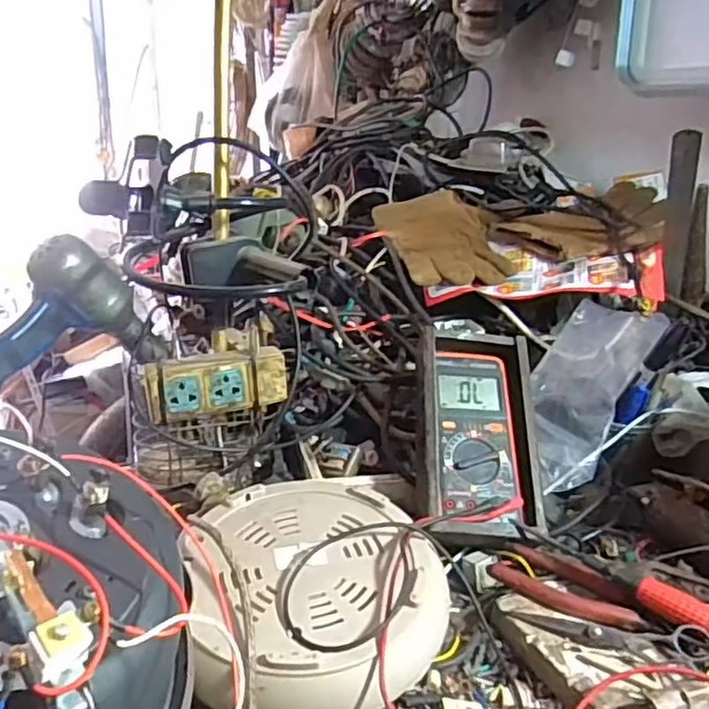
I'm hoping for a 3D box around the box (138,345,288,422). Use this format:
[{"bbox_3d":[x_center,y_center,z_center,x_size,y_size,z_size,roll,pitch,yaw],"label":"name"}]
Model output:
[{"bbox_3d":[-0.135,0.027,0.656,0.132,0.055,0.031,-8,23,-24],"label":"box"}]

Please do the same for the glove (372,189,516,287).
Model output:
[{"bbox_3d":[0.121,-0.160,0.904,0.143,0.023,0.236,-13,41,-8],"label":"glove"}]

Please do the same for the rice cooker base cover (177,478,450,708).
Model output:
[{"bbox_3d":[-0.028,0.175,0.518,0.201,0.052,0.210,-6,23,-21],"label":"rice cooker base cover"}]

